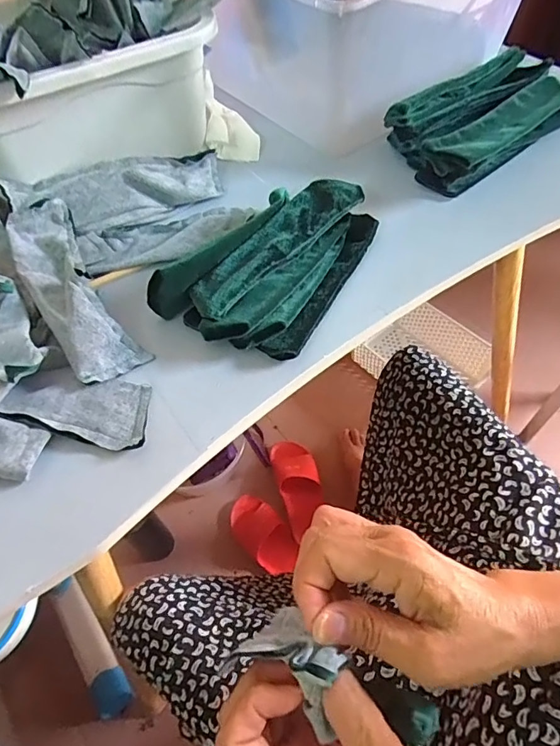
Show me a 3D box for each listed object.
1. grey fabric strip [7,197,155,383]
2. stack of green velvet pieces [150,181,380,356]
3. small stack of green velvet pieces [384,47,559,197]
[{"bbox_3d":[-0.159,-0.067,0.354,0.052,0.028,0.166,-30,61,-16],"label":"grey fabric strip"},{"bbox_3d":[-0.006,-0.093,0.368,0.111,0.033,0.164,24,61,17],"label":"stack of green velvet pieces"},{"bbox_3d":[0.206,-0.257,0.482,0.198,0.047,0.111,-30,61,-16],"label":"small stack of green velvet pieces"}]

